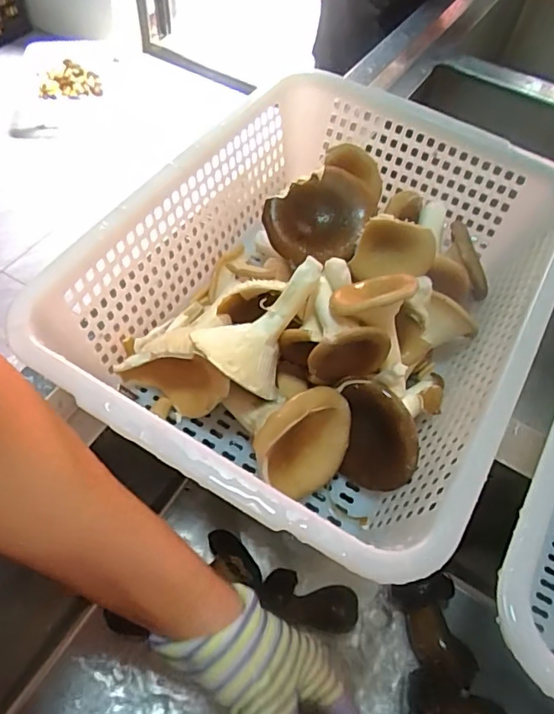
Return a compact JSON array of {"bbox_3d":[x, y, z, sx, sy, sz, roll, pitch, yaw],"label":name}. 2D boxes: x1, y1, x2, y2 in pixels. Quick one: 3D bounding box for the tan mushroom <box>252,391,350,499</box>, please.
[{"bbox_3d":[0.019,0.061,0.368,0.075,0.074,0.045,-29,63,-21],"label":"tan mushroom"}]

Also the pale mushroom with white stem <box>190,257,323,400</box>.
[{"bbox_3d":[-0.017,-0.026,0.381,0.065,0.054,0.094,18,57,8],"label":"pale mushroom with white stem"}]

